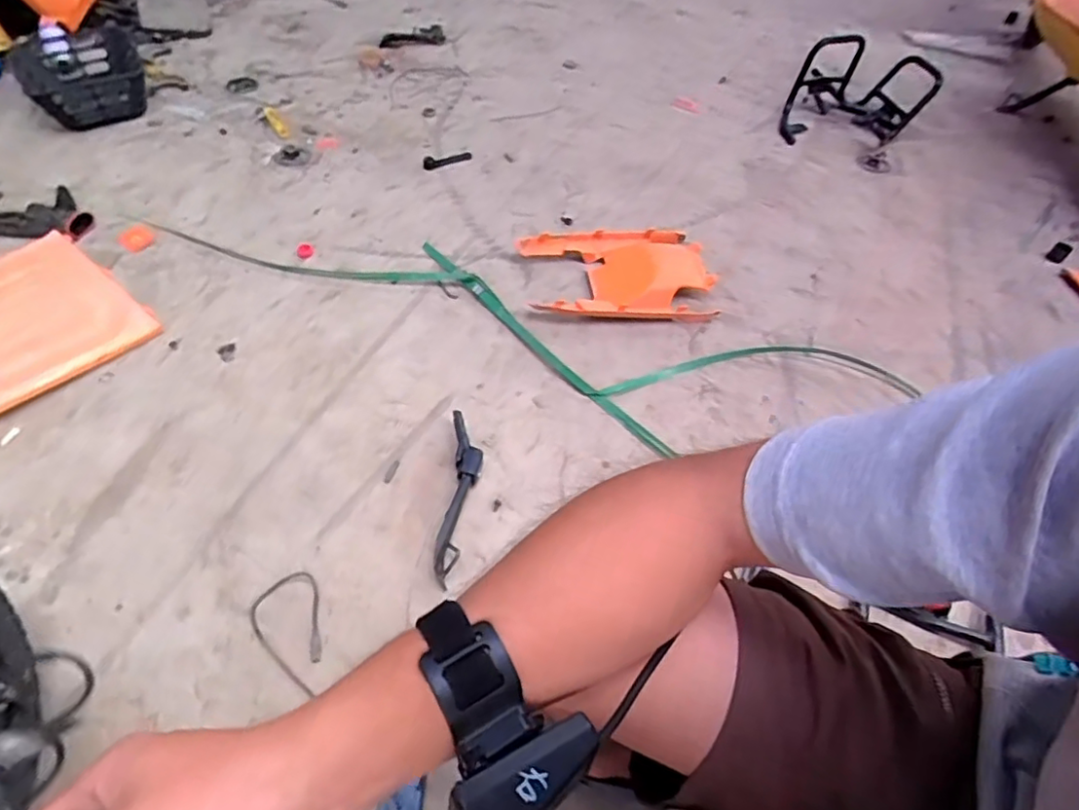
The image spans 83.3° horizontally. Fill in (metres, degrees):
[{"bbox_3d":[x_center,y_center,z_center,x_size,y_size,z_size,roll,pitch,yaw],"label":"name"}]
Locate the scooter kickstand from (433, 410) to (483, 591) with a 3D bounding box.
[{"bbox_3d":[-0.114,0.128,0.884,0.051,0.048,0.270,3,51,-1],"label":"scooter kickstand"}]

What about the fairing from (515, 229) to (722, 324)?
[{"bbox_3d":[0.159,-0.269,1.213,0.372,0.047,0.278,-4,52,-6],"label":"fairing"}]

